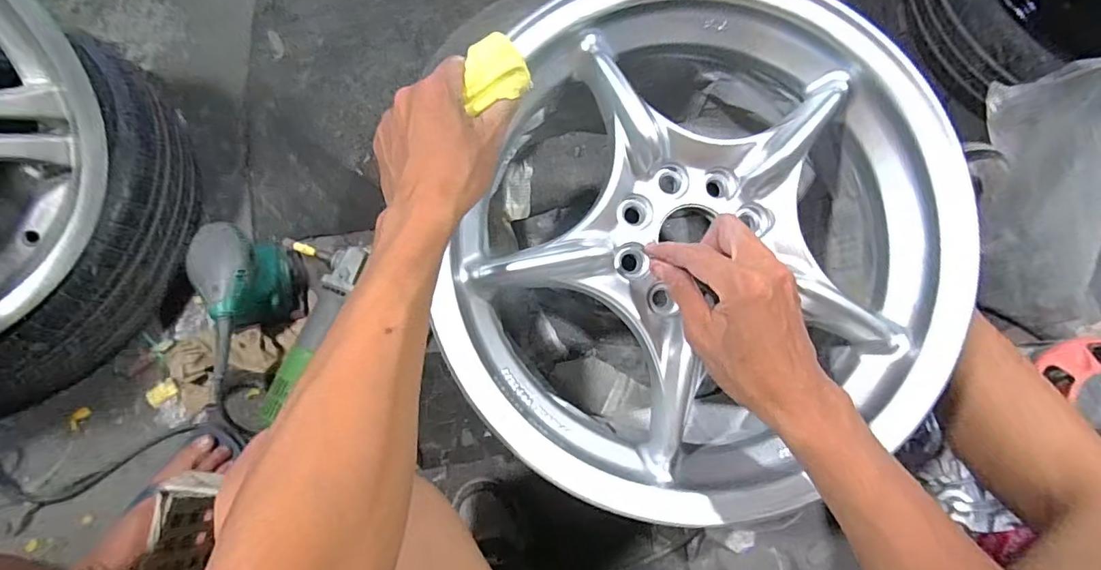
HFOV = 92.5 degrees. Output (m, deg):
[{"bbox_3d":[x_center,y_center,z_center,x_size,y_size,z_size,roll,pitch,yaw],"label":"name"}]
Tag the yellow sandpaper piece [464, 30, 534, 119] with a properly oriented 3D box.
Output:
[{"bbox_3d":[-0.042,-0.156,0.386,0.051,0.016,0.050,-25,77,-7],"label":"yellow sandpaper piece"}]

